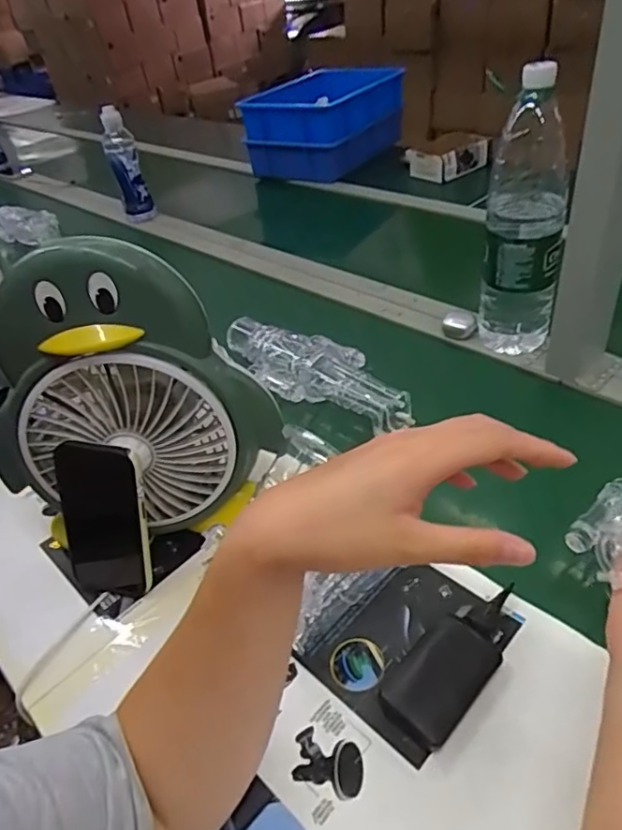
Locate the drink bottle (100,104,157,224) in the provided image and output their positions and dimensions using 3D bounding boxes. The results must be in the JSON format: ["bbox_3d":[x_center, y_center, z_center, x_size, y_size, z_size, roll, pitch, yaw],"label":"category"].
[{"bbox_3d":[-0.408,-0.545,1.263,0.066,0.241,0.058,-14,40,-5],"label":"drink bottle"}]

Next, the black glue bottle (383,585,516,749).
[{"bbox_3d":[0.113,0.186,0.439,0.135,0.024,0.053,-35,47,-30],"label":"black glue bottle"}]

